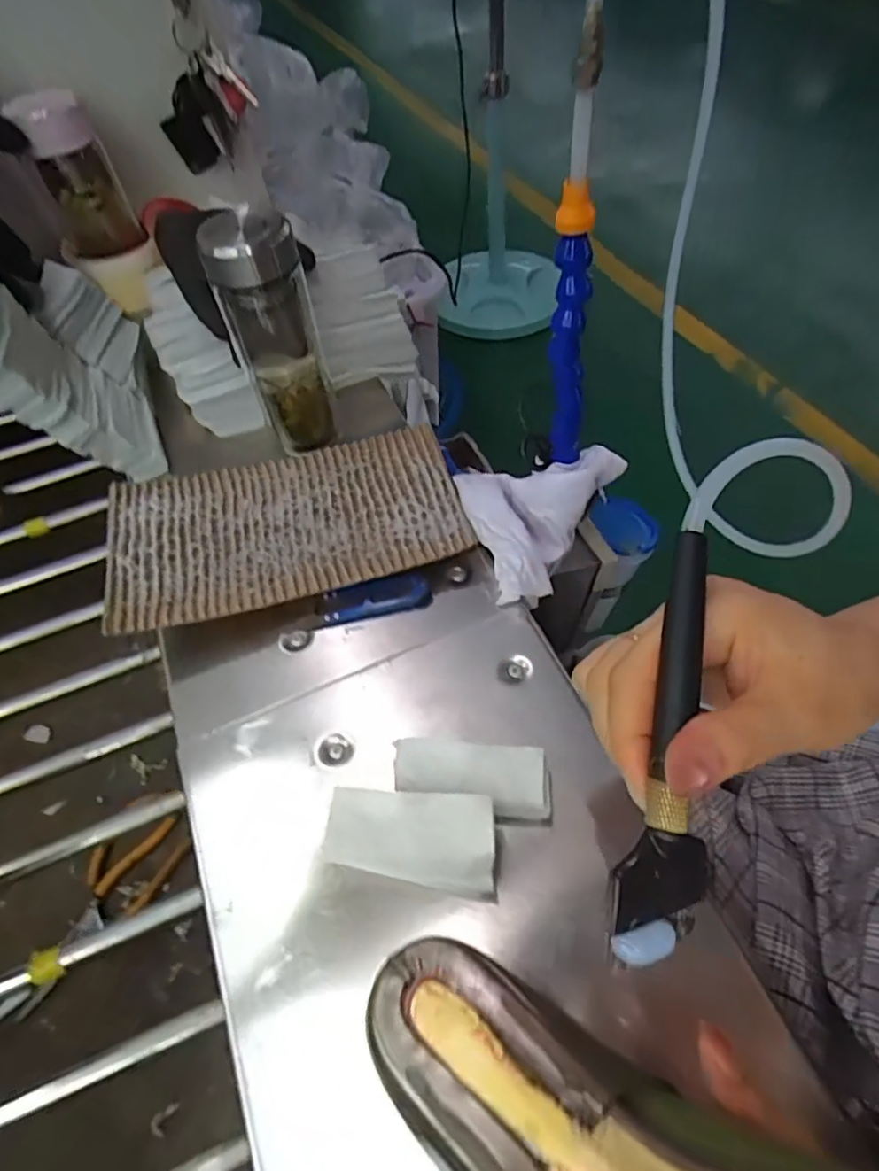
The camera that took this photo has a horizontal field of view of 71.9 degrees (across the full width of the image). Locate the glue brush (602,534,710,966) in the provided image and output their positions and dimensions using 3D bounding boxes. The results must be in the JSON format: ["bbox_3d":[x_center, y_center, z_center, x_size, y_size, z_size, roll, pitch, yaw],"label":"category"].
[{"bbox_3d":[0.079,0.050,0.203,0.028,0.009,0.139,10,78,11],"label":"glue brush"}]

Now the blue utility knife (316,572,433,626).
[{"bbox_3d":[-0.047,0.008,0.434,0.080,0.025,0.020,-10,62,-6],"label":"blue utility knife"}]

